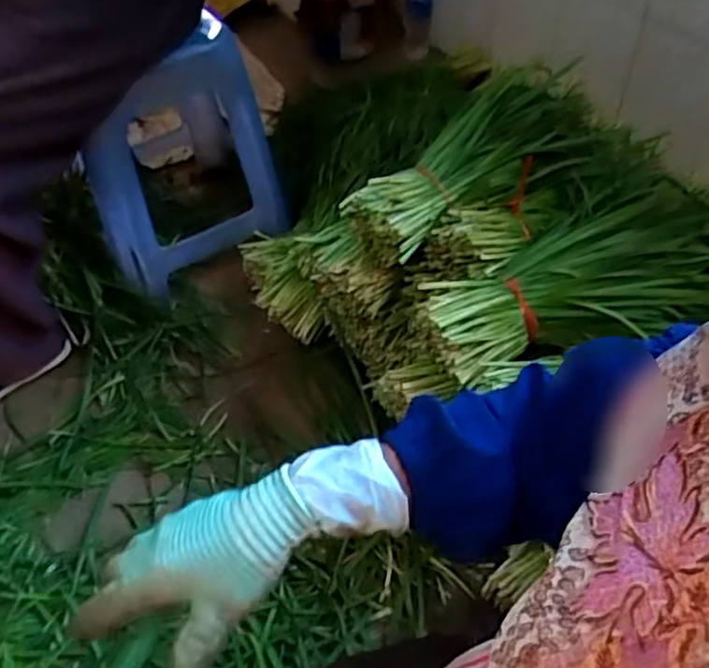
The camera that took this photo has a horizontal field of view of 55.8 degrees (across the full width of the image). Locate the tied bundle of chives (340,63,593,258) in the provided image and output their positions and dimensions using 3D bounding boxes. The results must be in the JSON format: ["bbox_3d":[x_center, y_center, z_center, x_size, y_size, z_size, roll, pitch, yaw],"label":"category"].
[{"bbox_3d":[0.193,-0.265,0.948,0.153,0.066,0.449,36,60,28],"label":"tied bundle of chives"}]

